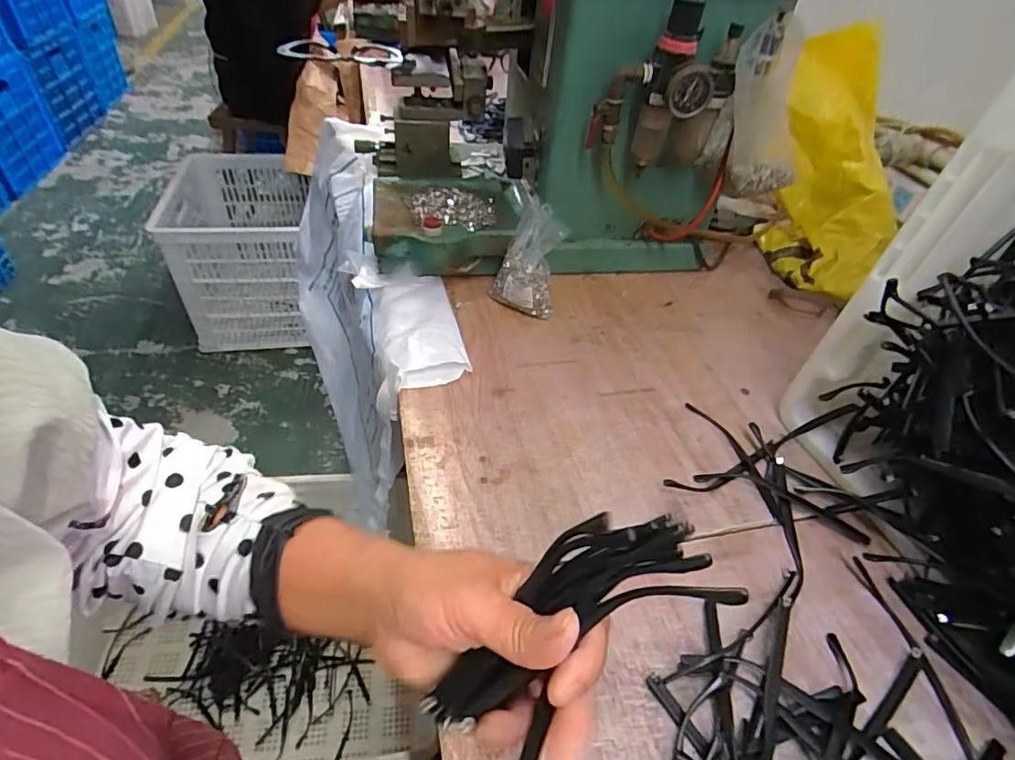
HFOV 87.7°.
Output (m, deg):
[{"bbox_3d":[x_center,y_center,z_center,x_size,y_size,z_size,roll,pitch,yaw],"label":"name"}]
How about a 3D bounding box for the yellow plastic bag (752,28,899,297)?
[{"bbox_3d":[0.418,-0.266,0.703,0.120,0.307,0.115,4,5,1],"label":"yellow plastic bag"}]

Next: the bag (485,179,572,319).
[{"bbox_3d":[0.022,-0.137,0.586,0.075,0.128,0.050,10,5,7],"label":"bag"}]

